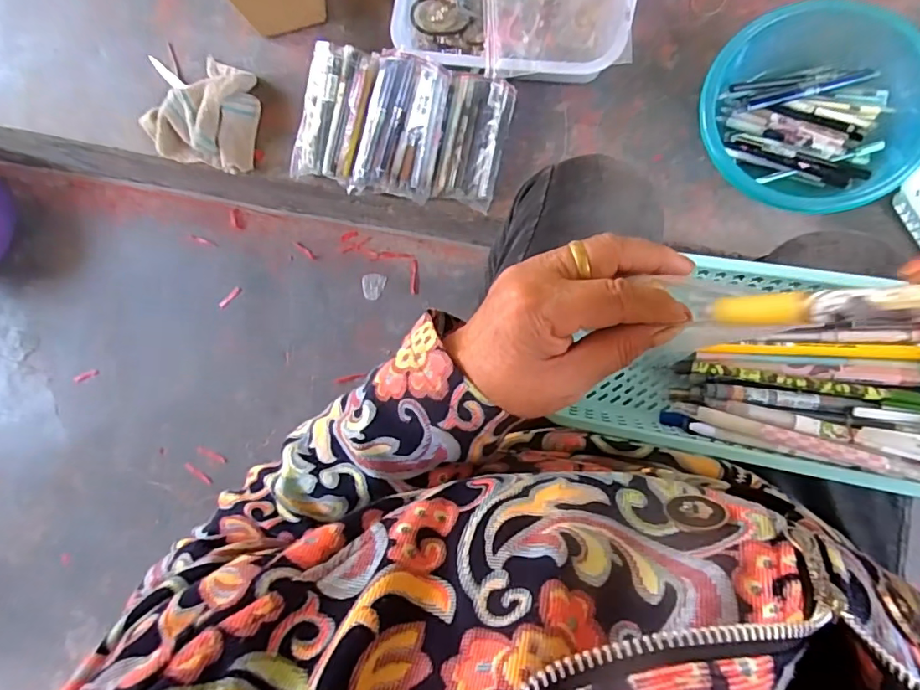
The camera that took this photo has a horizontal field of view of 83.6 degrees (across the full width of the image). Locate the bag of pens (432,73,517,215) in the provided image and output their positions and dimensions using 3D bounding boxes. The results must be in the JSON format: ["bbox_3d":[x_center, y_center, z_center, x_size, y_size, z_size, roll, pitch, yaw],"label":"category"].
[{"bbox_3d":[0.017,-0.259,0.661,0.075,0.042,0.155,13,98,9],"label":"bag of pens"}]

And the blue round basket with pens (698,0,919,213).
[{"bbox_3d":[0.381,-0.256,0.568,0.226,0.071,0.216,1,84,8],"label":"blue round basket with pens"}]

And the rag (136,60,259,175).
[{"bbox_3d":[-0.369,-0.343,0.742,0.175,0.057,0.157,17,87,9],"label":"rag"}]

